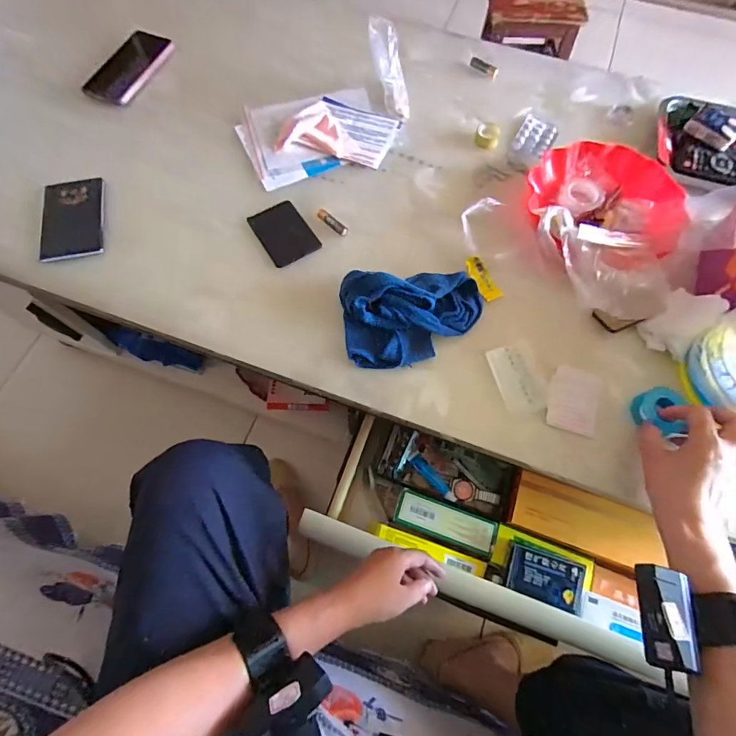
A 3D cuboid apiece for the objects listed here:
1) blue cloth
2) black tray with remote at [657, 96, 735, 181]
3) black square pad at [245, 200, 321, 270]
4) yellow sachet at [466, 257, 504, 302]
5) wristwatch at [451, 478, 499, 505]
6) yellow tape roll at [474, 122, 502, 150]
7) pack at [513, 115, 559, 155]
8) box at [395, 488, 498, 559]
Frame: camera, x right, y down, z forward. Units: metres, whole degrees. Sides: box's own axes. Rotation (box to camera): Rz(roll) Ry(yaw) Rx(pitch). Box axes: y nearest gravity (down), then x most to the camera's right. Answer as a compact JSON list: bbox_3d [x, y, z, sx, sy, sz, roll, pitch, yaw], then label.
[{"bbox_3d":[0.055,-0.062,0.465,0.167,0.041,0.115,-1,69,-1],"label":"blue cloth"},{"bbox_3d":[0.553,-0.333,0.588,0.241,0.044,0.169,15,69,5],"label":"black tray with remote"},{"bbox_3d":[-0.114,-0.182,0.539,0.065,0.007,0.096,-31,73,-12],"label":"black square pad"},{"bbox_3d":[0.143,-0.113,0.509,0.026,0.010,0.062,-28,72,-11],"label":"yellow sachet"},{"bbox_3d":[0.164,0.189,0.612,0.070,0.012,0.032,11,69,3],"label":"wristwatch"},{"bbox_3d":[0.181,-0.352,0.605,0.036,0.019,0.039,0,69,-1],"label":"yellow tape roll"},{"bbox_3d":[0.259,-0.357,0.616,0.055,0.005,0.070,25,71,9],"label":"pack"},{"bbox_3d":[0.112,0.226,0.584,0.145,0.032,0.053,19,70,6],"label":"box"}]

